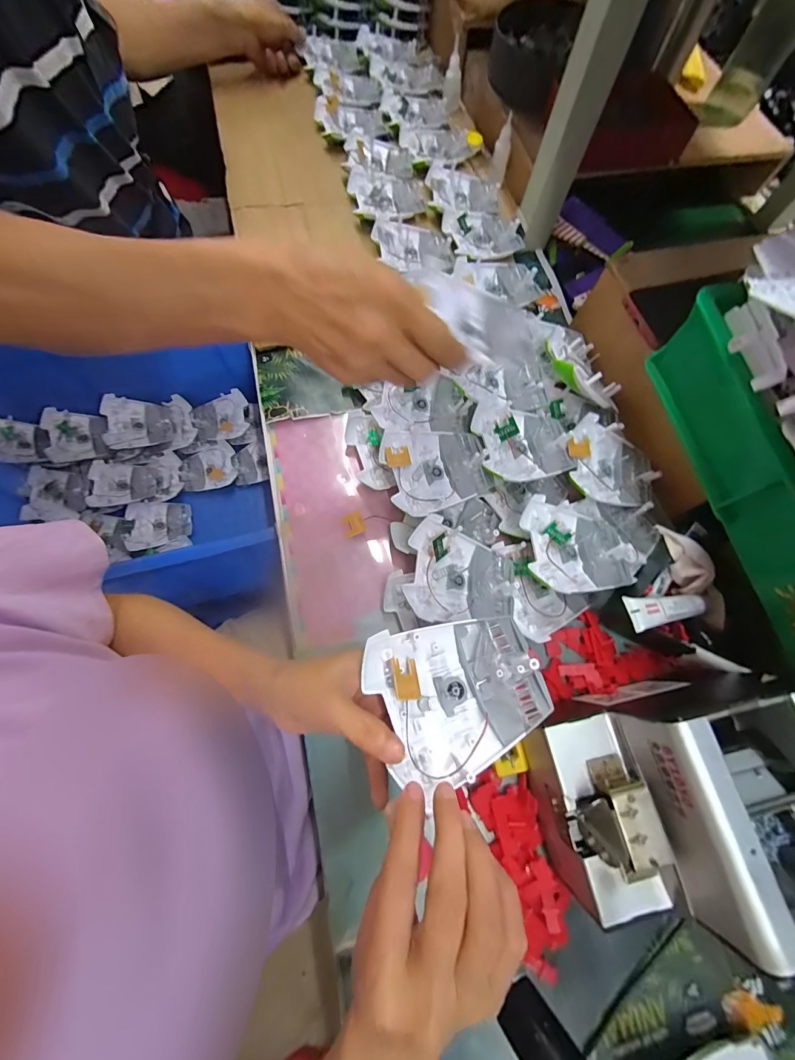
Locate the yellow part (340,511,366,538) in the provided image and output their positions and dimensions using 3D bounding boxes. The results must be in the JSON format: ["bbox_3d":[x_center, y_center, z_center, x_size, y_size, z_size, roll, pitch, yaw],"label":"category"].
[{"bbox_3d":[-0.049,-0.006,0.415,0.024,0.008,0.025,-19,73,-9],"label":"yellow part"}]

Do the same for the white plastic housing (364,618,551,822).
[{"bbox_3d":[0.040,0.105,0.246,0.106,0.021,0.094,-19,73,-9],"label":"white plastic housing"}]

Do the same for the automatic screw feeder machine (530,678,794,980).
[{"bbox_3d":[0.206,0.190,0.276,0.171,0.134,0.121,-9,72,-5],"label":"automatic screw feeder machine"}]

